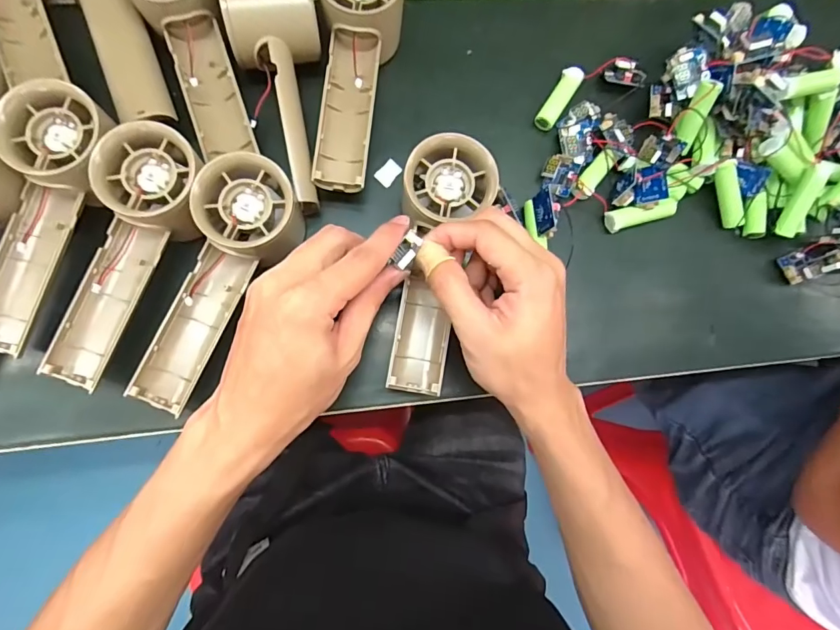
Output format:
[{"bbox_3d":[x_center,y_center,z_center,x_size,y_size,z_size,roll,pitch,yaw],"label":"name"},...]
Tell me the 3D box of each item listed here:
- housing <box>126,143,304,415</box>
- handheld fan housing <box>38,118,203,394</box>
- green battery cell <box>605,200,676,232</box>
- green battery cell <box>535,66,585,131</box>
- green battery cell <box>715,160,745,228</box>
[{"bbox_3d":[-0.121,-0.016,0.274,0.060,0.032,0.157,25,94,-2],"label":"housing"},{"bbox_3d":[-0.174,-0.033,0.270,0.060,0.034,0.156,23,94,-3],"label":"handheld fan housing"},{"bbox_3d":[0.160,-0.074,0.326,0.050,0.012,0.015,-16,85,-7],"label":"green battery cell"},{"bbox_3d":[0.104,-0.162,0.338,0.016,0.015,0.051,34,81,-1],"label":"green battery cell"},{"bbox_3d":[0.229,-0.089,0.331,0.013,0.015,0.049,-21,105,-8],"label":"green battery cell"}]

